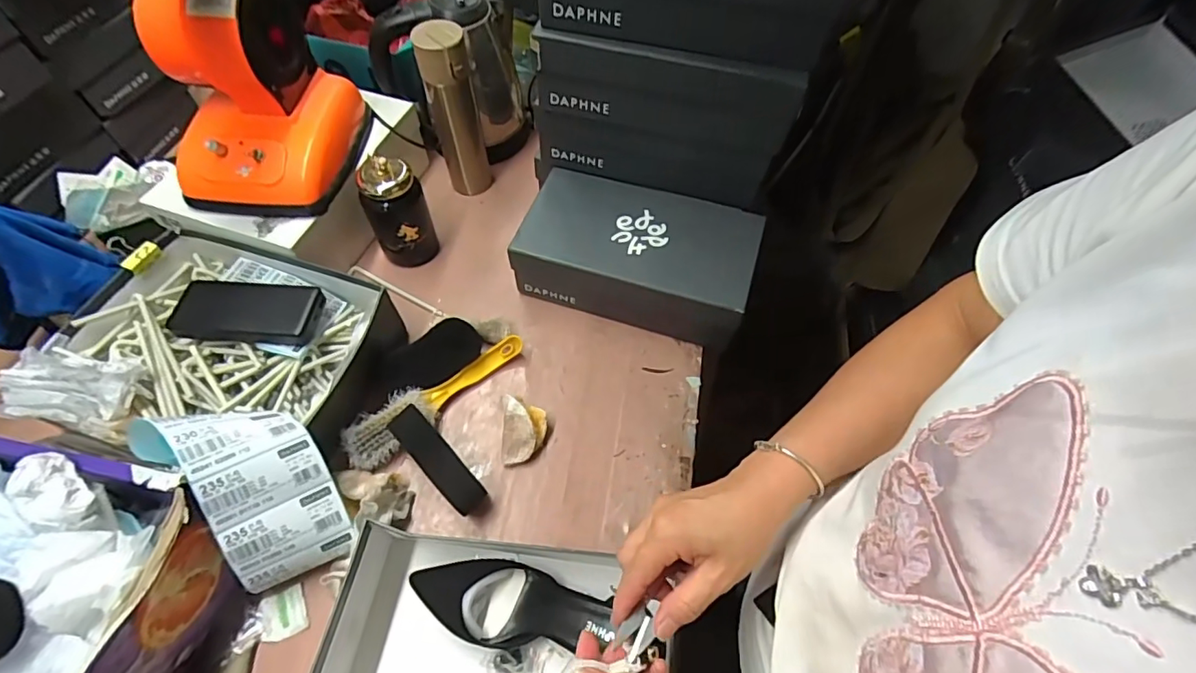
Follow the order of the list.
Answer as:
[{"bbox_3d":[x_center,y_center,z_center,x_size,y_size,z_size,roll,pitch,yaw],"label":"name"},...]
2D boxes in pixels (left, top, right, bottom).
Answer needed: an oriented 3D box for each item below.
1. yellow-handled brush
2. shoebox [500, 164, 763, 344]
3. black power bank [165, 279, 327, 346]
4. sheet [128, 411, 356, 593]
[{"bbox_3d":[-0.195,0.069,0.644,0.233,0.041,0.053,-40,68,-23],"label":"yellow-handled brush"},{"bbox_3d":[0.050,-0.108,0.718,0.294,0.113,0.161,17,60,8],"label":"shoebox"},{"bbox_3d":[-0.414,-0.029,0.631,0.156,0.022,0.071,3,59,0],"label":"black power bank"},{"bbox_3d":[-0.320,0.142,0.508,0.107,0.033,0.196,-37,105,-33],"label":"sheet"}]

